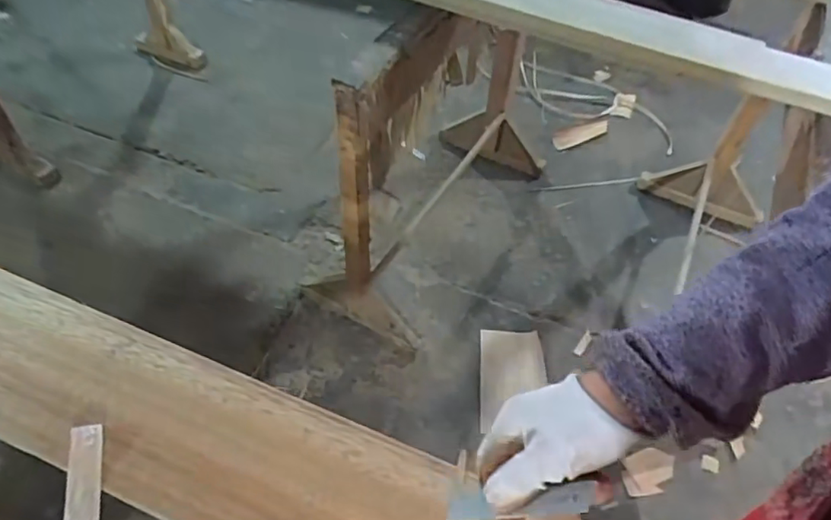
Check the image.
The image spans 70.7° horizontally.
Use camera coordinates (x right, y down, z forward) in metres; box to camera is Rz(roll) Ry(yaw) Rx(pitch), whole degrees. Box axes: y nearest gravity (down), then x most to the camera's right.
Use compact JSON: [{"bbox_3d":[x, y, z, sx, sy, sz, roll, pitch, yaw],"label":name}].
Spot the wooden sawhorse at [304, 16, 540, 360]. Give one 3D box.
[{"bbox_3d":[0.069,-0.296,1.360,0.302,0.706,0.775,26,56,16],"label":"wooden sawhorse"}]

